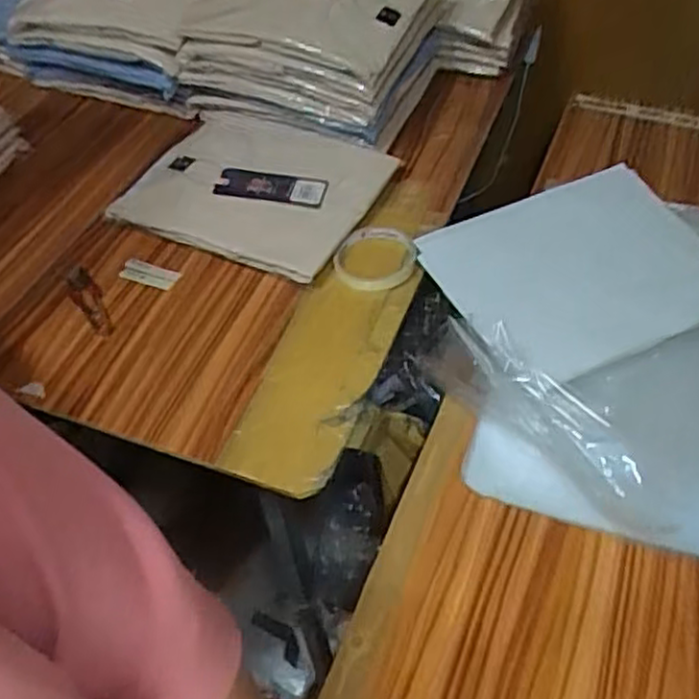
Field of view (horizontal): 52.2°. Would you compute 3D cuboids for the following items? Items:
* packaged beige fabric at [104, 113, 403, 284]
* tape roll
[{"bbox_3d":[-0.104,-0.181,0.792,0.265,0.035,0.218,18,52,18],"label":"packaged beige fabric"},{"bbox_3d":[0.025,-0.092,0.719,0.080,0.015,0.080,-1,49,2],"label":"tape roll"}]

